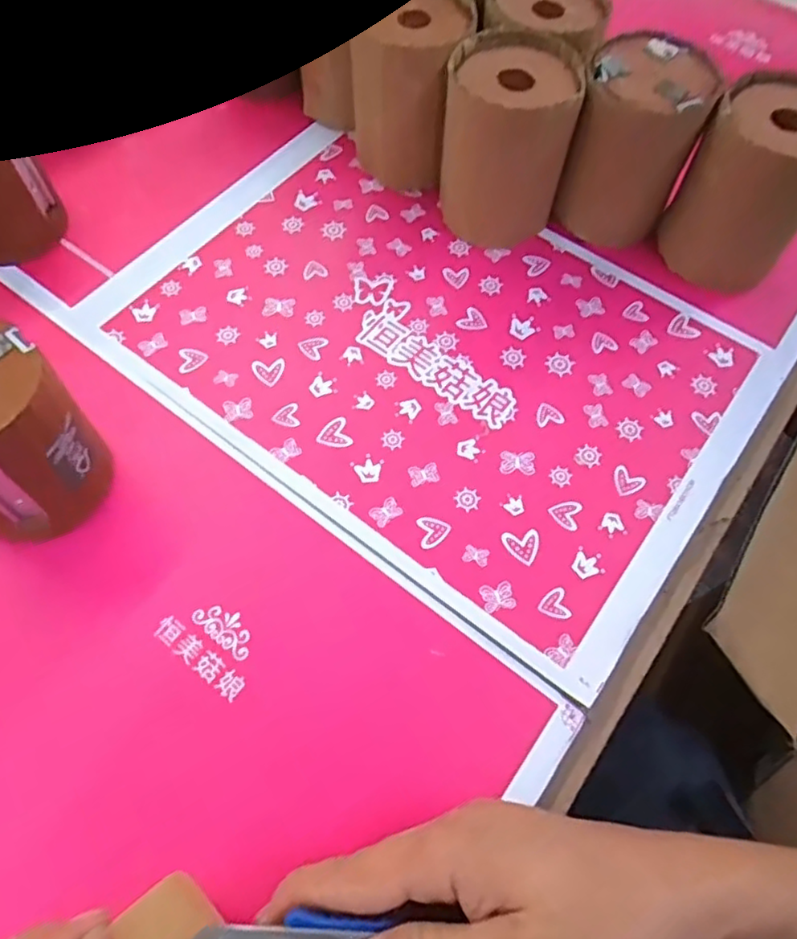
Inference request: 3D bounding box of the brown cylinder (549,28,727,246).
[{"bbox_3d":[0.159,-0.222,0.446,0.079,0.108,0.086,16,64,5],"label":"brown cylinder"}]

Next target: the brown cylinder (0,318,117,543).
[{"bbox_3d":[-0.205,-0.016,0.338,0.074,0.101,0.080,1,64,-2],"label":"brown cylinder"}]

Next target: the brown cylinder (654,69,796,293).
[{"bbox_3d":[0.237,-0.189,0.434,0.082,0.114,0.091,35,67,14],"label":"brown cylinder"}]

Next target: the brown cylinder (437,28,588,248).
[{"bbox_3d":[0.074,-0.229,0.448,0.085,0.107,0.084,5,64,0],"label":"brown cylinder"}]

